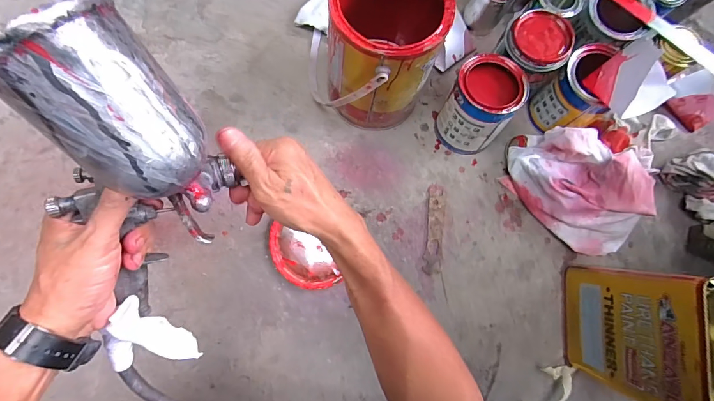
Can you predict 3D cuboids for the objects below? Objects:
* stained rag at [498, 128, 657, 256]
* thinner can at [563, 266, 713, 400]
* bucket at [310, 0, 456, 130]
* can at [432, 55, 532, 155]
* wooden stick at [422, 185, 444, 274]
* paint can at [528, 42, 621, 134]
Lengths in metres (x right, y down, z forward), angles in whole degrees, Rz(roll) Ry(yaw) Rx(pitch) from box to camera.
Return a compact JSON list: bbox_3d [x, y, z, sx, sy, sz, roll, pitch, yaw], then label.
[{"bbox_3d":[0.368,-0.024,0.603,0.230,0.095,0.160,42,82,5],"label":"stained rag"},{"bbox_3d":[0.399,0.182,0.492,0.109,0.256,0.167,-1,81,-2],"label":"thinner can"},{"bbox_3d":[0.023,-0.228,0.568,0.191,0.213,0.182,0,78,-2],"label":"bucket"},{"bbox_3d":[0.196,-0.151,0.598,0.104,0.130,0.118,31,81,3],"label":"can"},{"bbox_3d":[0.132,0.049,0.624,0.029,0.008,0.149,5,78,-1],"label":"wooden stick"},{"bbox_3d":[0.359,-0.176,0.609,0.086,0.122,0.104,-16,82,-4],"label":"paint can"}]

